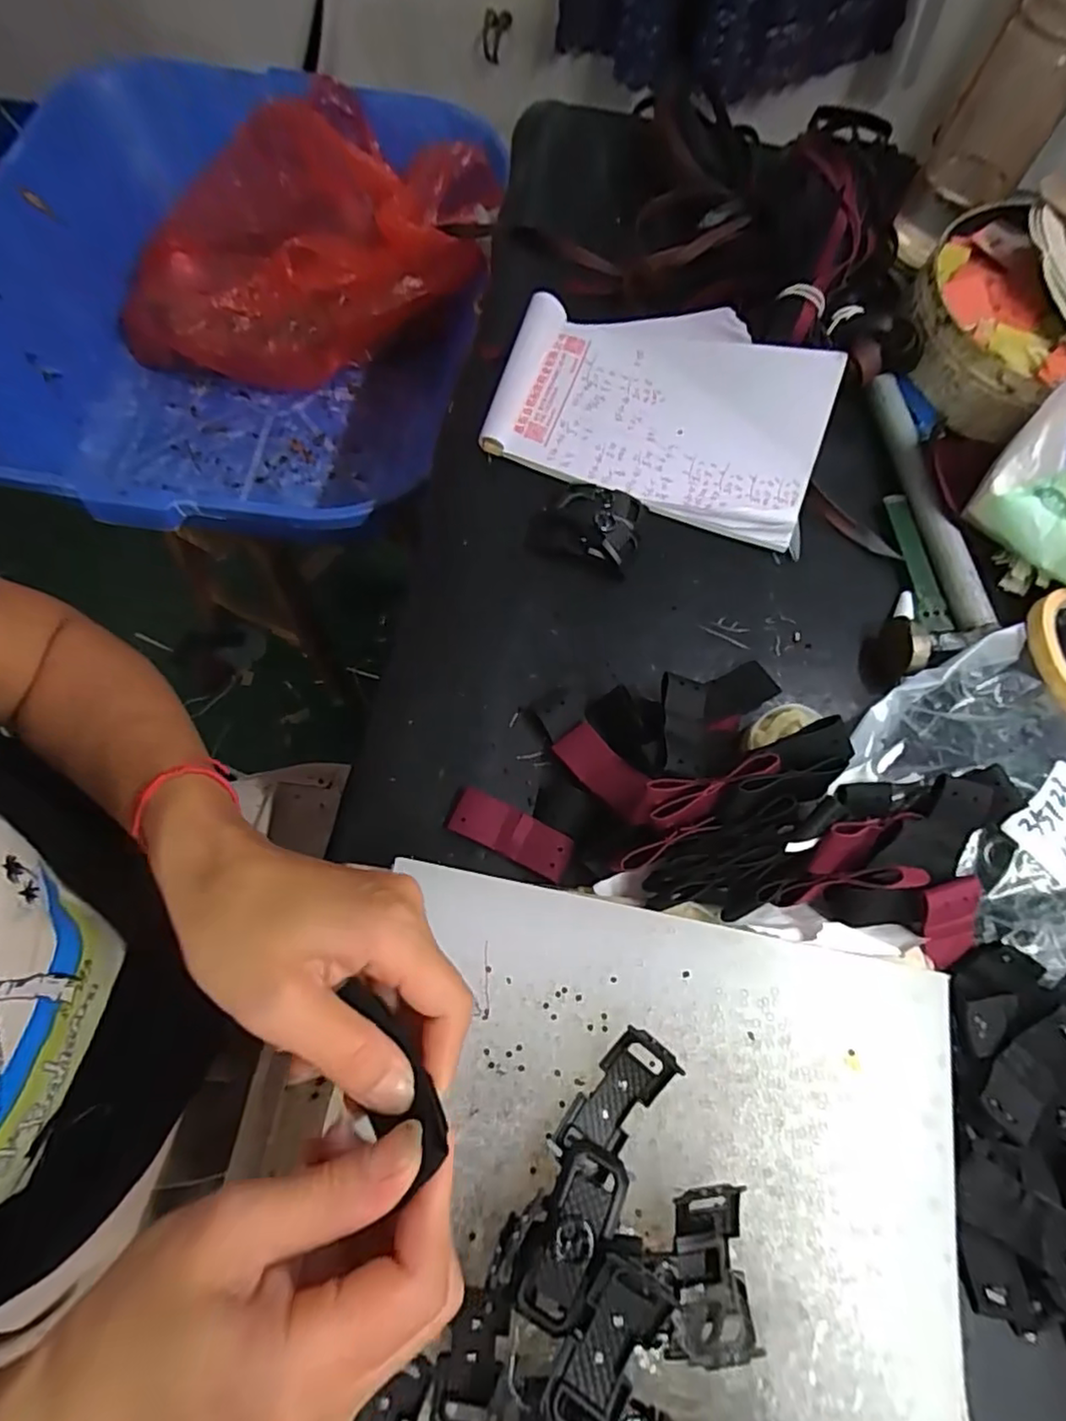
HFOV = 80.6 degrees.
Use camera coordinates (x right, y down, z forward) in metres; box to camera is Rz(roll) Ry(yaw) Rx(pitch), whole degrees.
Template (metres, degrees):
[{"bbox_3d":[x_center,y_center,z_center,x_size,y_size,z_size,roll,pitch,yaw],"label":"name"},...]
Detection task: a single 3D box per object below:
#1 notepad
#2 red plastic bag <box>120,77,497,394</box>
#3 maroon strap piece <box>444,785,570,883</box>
[{"bbox_3d":[0.086,-0.210,0.427,0.217,0.046,0.146,18,70,4],"label":"notepad"},{"bbox_3d":[-0.262,-0.555,0.735,0.428,0.177,0.284,0,70,-2],"label":"red plastic bag"},{"bbox_3d":[-0.012,0.066,0.338,0.065,0.013,0.024,25,70,7],"label":"maroon strap piece"}]

